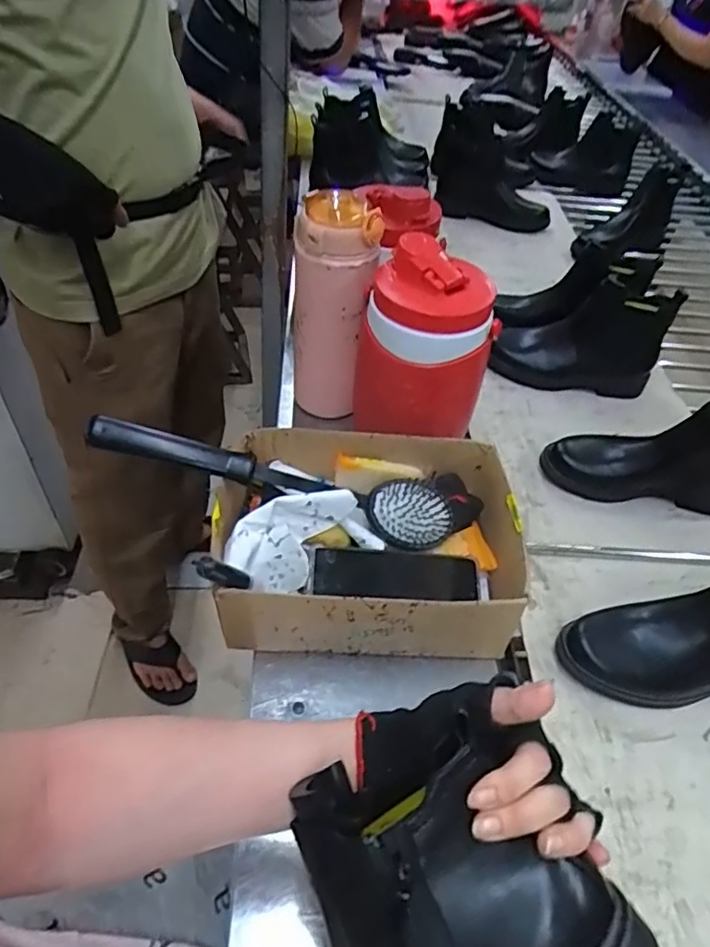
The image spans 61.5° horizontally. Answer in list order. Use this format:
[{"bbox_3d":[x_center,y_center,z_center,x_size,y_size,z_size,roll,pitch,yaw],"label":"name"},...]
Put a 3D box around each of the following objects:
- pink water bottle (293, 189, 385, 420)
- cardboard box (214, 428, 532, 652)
[{"bbox_3d":[-0.026,-0.182,0.706,0.090,0.266,0.067,-3,44,-8],"label":"pink water bottle"},{"bbox_3d":[0.013,0.061,0.588,0.272,0.099,0.204,3,44,-2],"label":"cardboard box"}]

